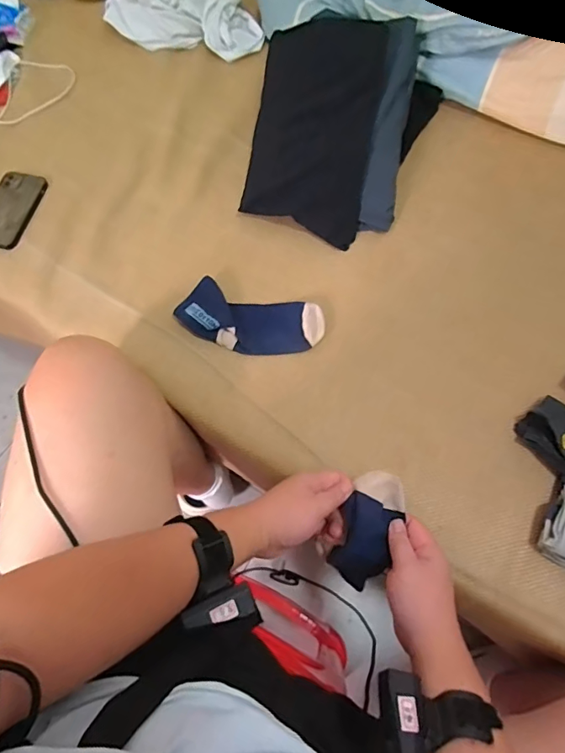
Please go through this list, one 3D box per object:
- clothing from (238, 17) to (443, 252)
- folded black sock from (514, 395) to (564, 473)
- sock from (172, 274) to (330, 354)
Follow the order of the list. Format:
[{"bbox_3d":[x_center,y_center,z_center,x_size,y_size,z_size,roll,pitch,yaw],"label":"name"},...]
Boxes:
[{"bbox_3d":[0.090,-0.416,0.741,0.257,0.161,0.345,19,69,7],"label":"clothing"},{"bbox_3d":[0.356,0.075,0.598,0.078,0.044,0.091,-38,73,-15],"label":"folded black sock"},{"bbox_3d":[-0.045,-0.080,0.678,0.203,0.022,0.089,15,68,5],"label":"sock"}]

